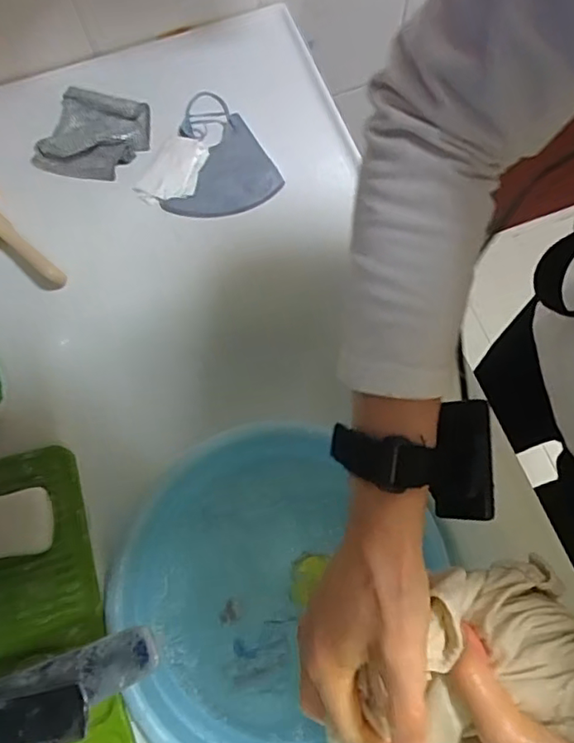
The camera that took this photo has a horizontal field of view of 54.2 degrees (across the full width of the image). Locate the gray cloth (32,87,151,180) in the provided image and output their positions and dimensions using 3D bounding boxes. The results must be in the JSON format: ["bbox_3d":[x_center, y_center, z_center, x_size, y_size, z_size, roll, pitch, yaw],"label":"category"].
[{"bbox_3d":[-0.211,-0.260,0.610,0.110,0.028,0.098,11,71,6],"label":"gray cloth"}]

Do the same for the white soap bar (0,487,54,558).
[{"bbox_3d":[-0.237,0.130,0.466,0.081,0.025,0.051,-13,70,-2],"label":"white soap bar"}]

